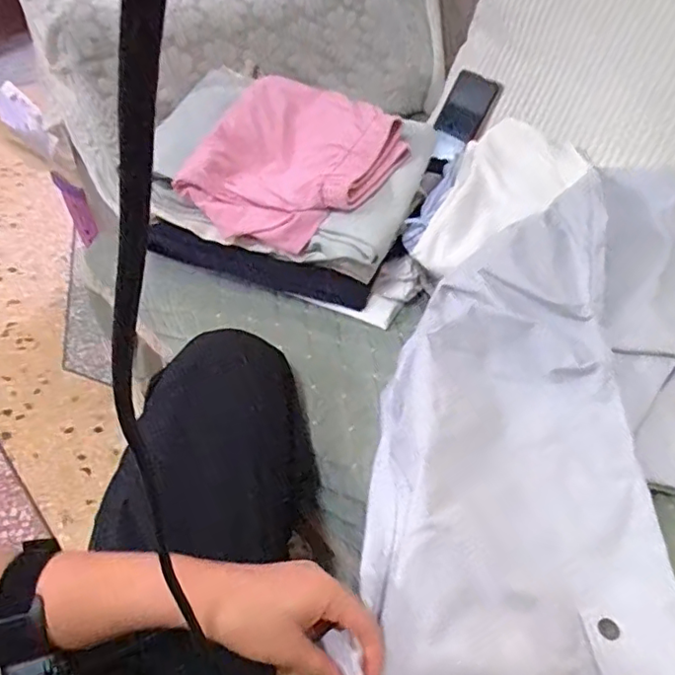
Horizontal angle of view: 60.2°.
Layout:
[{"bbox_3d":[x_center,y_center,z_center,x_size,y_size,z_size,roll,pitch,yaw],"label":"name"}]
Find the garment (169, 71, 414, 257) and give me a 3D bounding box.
[{"bbox_3d":[-0.065,-0.234,0.765,0.252,0.046,0.247,30,72,24],"label":"garment"}]

